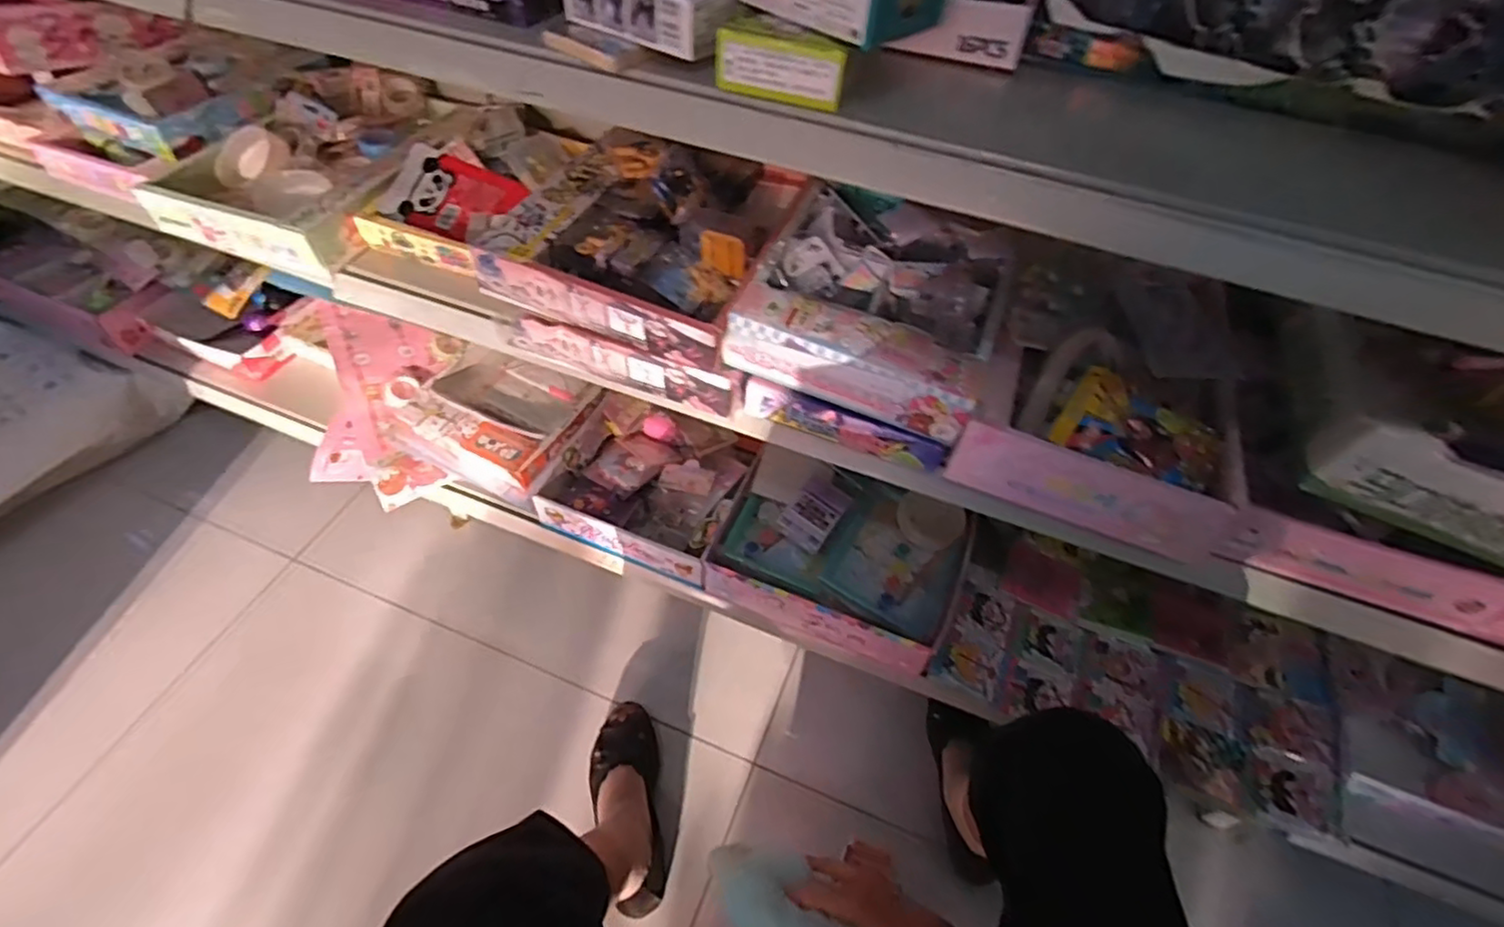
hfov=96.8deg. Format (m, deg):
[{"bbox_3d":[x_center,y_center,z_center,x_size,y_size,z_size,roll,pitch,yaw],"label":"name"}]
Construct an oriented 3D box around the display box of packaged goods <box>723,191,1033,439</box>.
[{"bbox_3d":[0.133,-0.160,0.618,0.238,0.069,0.251,20,53,12],"label":"display box of packaged goods"}]

